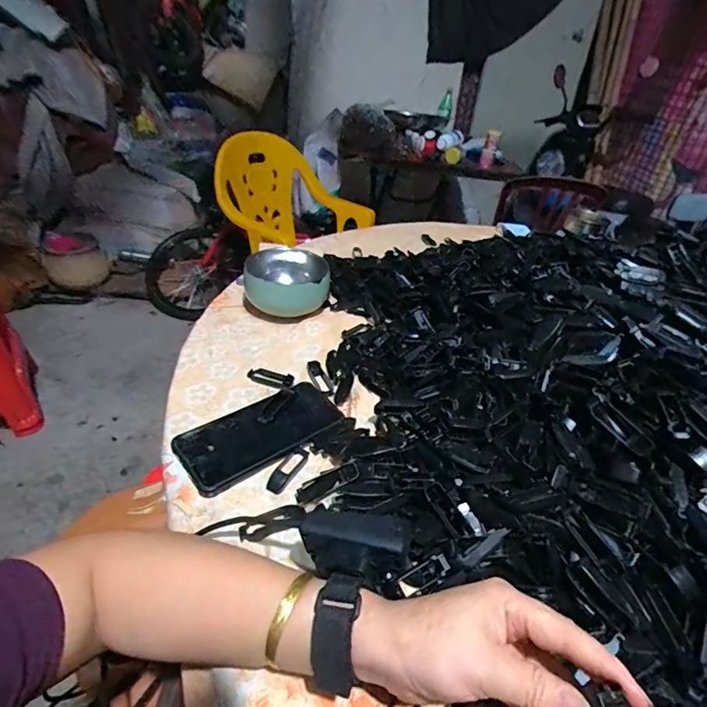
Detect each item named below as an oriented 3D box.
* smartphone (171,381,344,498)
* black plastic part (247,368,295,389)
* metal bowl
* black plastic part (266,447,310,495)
[{"bbox_3d":[-0.091,0.075,0.448,0.169,0.008,0.078,-25,46,-36],"label":"smartphone"},{"bbox_3d":[-0.097,0.029,0.515,0.056,0.006,0.025,19,38,16],"label":"black plastic part"},{"bbox_3d":[-0.098,-0.102,0.645,0.117,0.071,0.117,4,36,-3],"label":"metal bowl"},{"bbox_3d":[-0.062,0.111,0.417,0.018,0.010,0.055,21,38,18],"label":"black plastic part"}]

